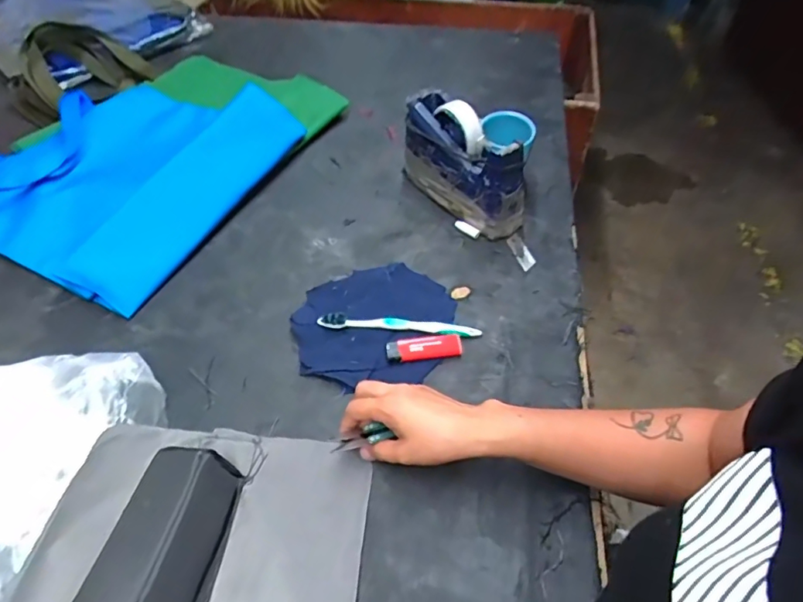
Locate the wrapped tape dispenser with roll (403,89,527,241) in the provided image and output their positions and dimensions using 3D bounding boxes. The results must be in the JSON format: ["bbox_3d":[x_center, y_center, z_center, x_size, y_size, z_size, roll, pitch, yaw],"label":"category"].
[{"bbox_3d":[0.078,-0.181,0.670,0.064,0.112,0.205,-32,59,-24],"label":"wrapped tape dispenser with roll"}]

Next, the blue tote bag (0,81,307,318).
[{"bbox_3d":[-0.400,-0.199,0.724,0.377,0.067,0.385,22,58,16],"label":"blue tote bag"}]

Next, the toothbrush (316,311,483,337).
[{"bbox_3d":[-0.002,0.026,0.561,0.178,0.014,0.018,3,49,4],"label":"toothbrush"}]

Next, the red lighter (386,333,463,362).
[{"bbox_3d":[0.025,0.048,0.543,0.080,0.015,0.026,-7,49,-5],"label":"red lighter"}]

